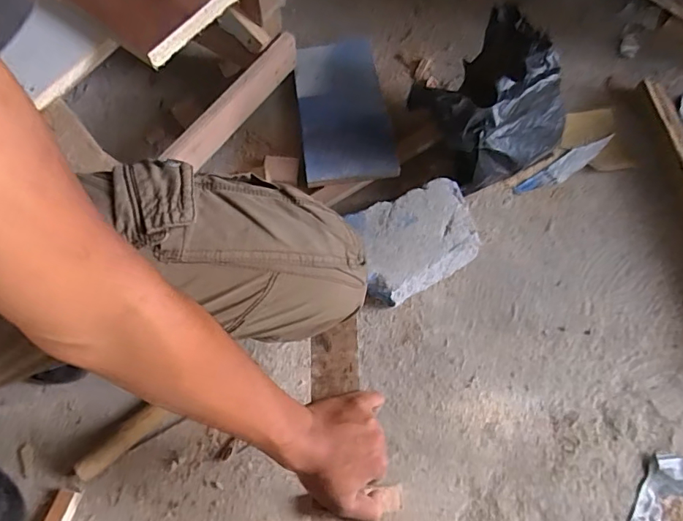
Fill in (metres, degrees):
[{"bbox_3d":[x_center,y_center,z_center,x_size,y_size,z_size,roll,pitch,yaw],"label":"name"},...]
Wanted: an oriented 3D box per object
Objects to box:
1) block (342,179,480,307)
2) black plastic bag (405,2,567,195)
[{"bbox_3d":[0.102,-0.024,0.652,0.155,0.076,0.125,-21,70,-8],"label":"block"},{"bbox_3d":[0.208,-0.208,0.673,0.190,0.168,0.178,-40,74,-14],"label":"black plastic bag"}]

